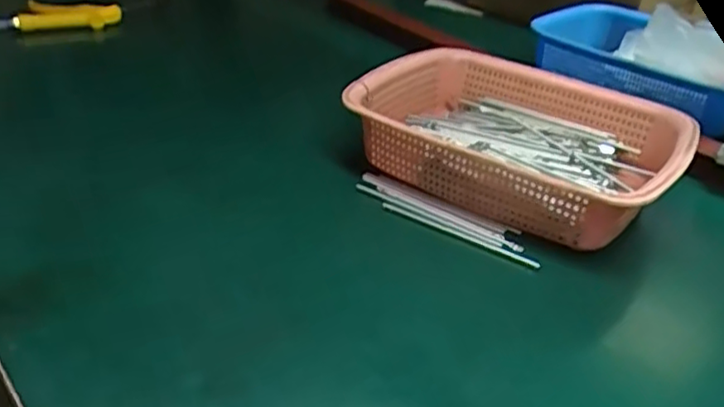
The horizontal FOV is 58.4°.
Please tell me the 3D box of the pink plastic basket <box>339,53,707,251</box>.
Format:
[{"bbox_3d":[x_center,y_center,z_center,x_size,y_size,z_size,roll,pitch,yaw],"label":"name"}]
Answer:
[{"bbox_3d":[0.146,-0.069,0.613,0.284,0.069,0.223,27,39,31],"label":"pink plastic basket"}]

